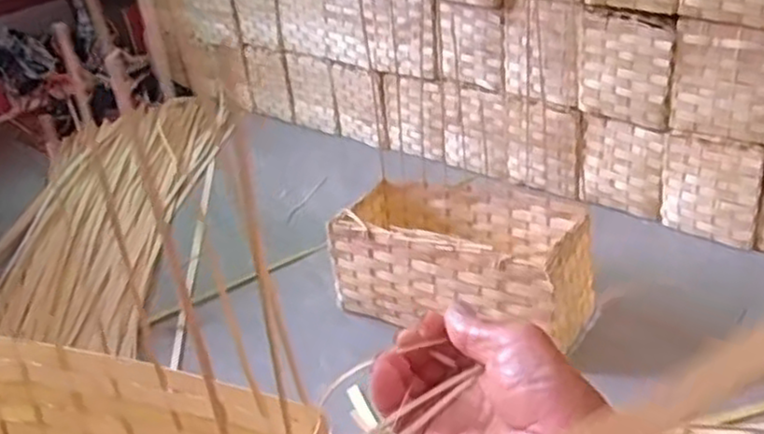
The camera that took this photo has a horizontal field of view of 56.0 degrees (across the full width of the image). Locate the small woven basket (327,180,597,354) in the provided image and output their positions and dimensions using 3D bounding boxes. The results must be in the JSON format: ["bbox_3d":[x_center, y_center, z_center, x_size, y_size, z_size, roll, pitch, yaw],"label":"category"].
[{"bbox_3d":[0.145,0.064,1.284,0.442,0.176,0.230,12,38,26],"label":"small woven basket"}]

